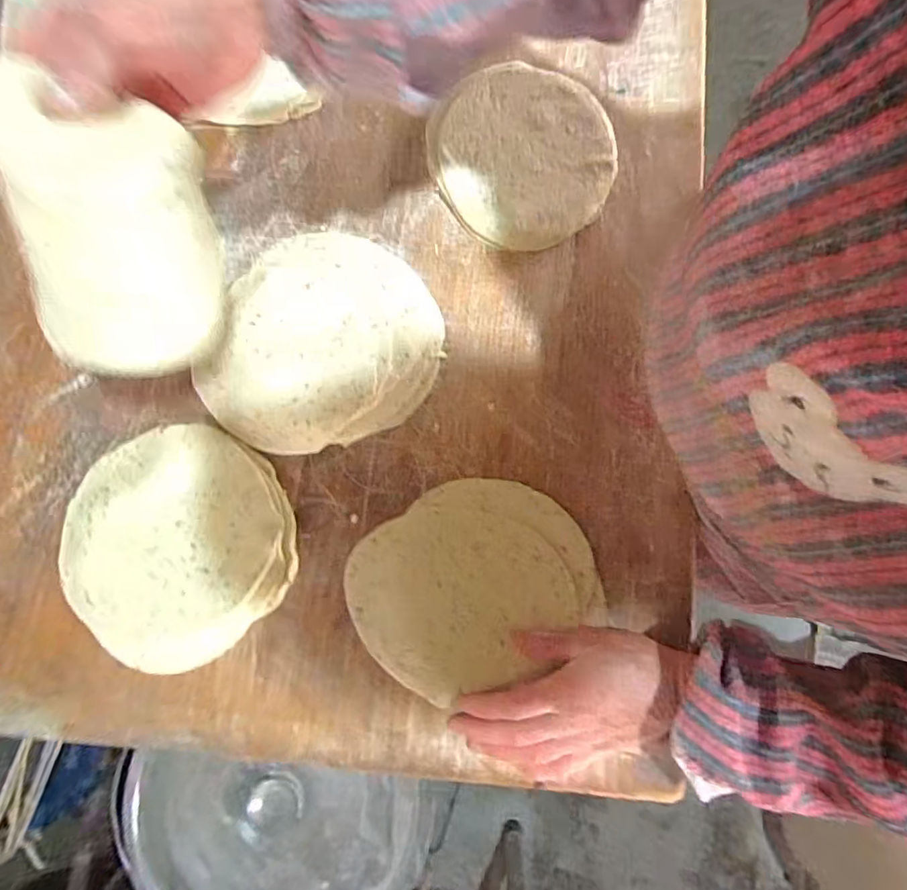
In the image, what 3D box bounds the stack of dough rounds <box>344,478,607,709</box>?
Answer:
[{"bbox_3d":[0.014,0.102,0.393,0.177,0.009,0.138,-23,80,-3],"label":"stack of dough rounds"}]

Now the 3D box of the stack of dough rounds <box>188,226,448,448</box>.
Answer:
[{"bbox_3d":[-0.100,-0.083,0.416,0.172,0.021,0.183,16,80,4],"label":"stack of dough rounds"}]

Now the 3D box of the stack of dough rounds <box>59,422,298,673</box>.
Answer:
[{"bbox_3d":[-0.207,0.072,0.391,0.165,0.011,0.165,-41,81,-6],"label":"stack of dough rounds"}]

